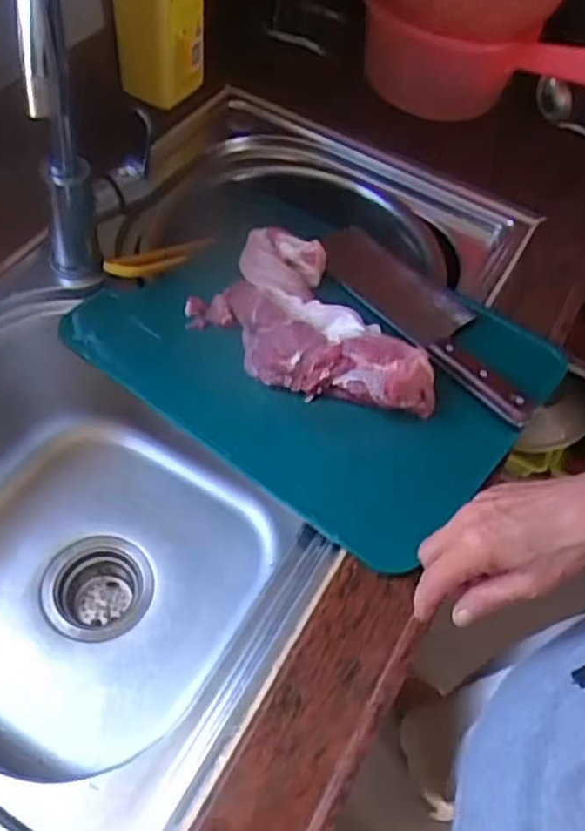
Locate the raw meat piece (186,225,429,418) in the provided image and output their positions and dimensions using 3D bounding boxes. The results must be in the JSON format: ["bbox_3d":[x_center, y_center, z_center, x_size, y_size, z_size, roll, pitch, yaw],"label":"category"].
[{"bbox_3d":[0.021,-0.076,0.627,0.134,0.050,0.233,-36,64,-27],"label":"raw meat piece"}]

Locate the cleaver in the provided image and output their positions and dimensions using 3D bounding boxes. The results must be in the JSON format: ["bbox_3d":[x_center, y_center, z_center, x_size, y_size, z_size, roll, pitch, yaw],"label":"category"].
[{"bbox_3d":[0.129,-0.098,0.665,0.092,0.025,0.277,-30,61,-24],"label":"cleaver"}]

